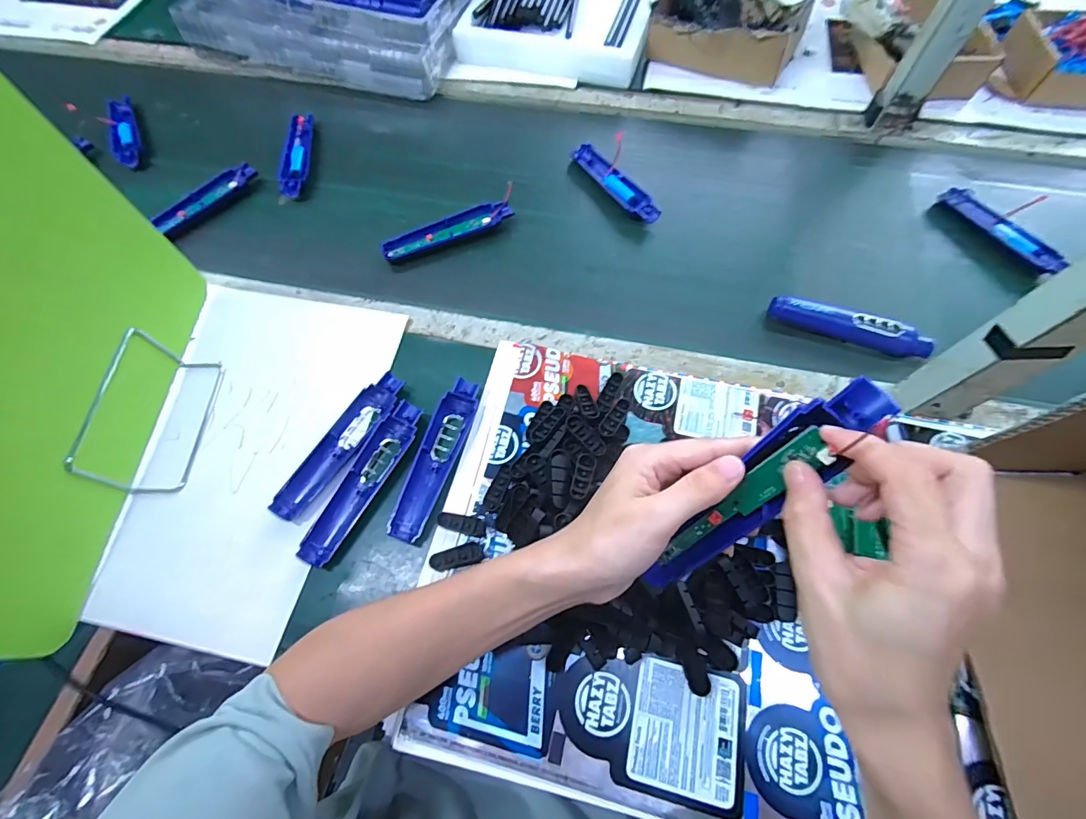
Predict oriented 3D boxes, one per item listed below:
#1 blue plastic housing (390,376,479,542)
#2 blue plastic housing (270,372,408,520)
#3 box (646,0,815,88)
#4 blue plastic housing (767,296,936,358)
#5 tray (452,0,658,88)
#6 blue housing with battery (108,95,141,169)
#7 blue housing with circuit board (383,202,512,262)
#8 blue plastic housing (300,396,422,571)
[{"bbox_3d":[-0.106,0.046,0.459,0.037,0.018,0.167,16,67,6],"label":"blue plastic housing"},{"bbox_3d":[-0.203,0.035,0.468,0.043,0.016,0.172,33,69,13],"label":"blue plastic housing"},{"bbox_3d":[0.292,-0.616,0.715,0.227,0.098,0.217,22,70,7],"label":"box"},{"bbox_3d":[0.340,-0.092,0.511,0.168,0.024,0.033,20,67,7],"label":"blue plastic housing"},{"bbox_3d":[0.049,-0.698,0.766,0.284,0.081,0.371,15,66,5],"label":"tray"},{"bbox_3d":[-0.636,-0.421,0.696,0.031,0.026,0.168,-22,68,-11],"label":"blue housing with battery"},{"bbox_3d":[-0.123,-0.232,0.593,0.170,0.015,0.034,-22,68,-11],"label":"blue housing with circuit board"},{"bbox_3d":[-0.175,0.068,0.450,0.035,0.017,0.170,28,68,11],"label":"blue plastic housing"}]

